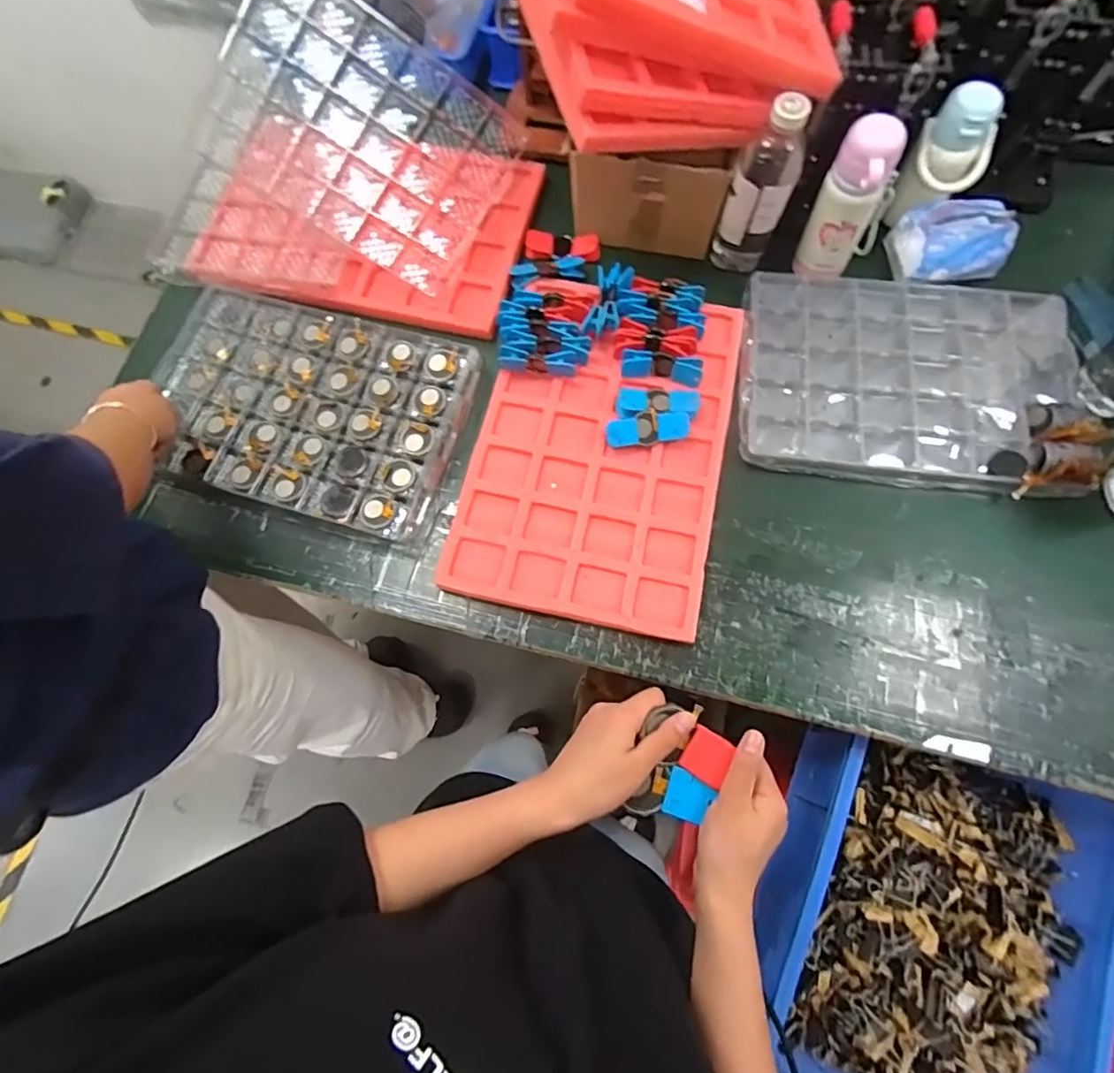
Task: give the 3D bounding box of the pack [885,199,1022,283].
[{"bbox_3d":[0.587,-0.436,0.814,0.160,0.056,0.107,-3,73,1],"label":"pack"}]

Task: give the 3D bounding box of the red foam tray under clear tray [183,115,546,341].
[{"bbox_3d":[-0.309,-0.490,0.840,0.506,0.058,0.296,13,90,1],"label":"red foam tray under clear tray"}]

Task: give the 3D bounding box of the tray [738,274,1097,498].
[{"bbox_3d":[0.491,-0.222,0.758,0.455,0.032,0.304,7,73,4],"label":"tray"}]

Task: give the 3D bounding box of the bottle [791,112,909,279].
[{"bbox_3d":[0.392,-0.440,0.733,0.094,0.190,0.069,33,77,11],"label":"bottle"}]

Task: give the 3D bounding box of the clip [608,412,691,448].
[{"bbox_3d":[0.122,-0.144,0.741,0.109,0.028,0.037,-9,73,-2],"label":"clip"}]

